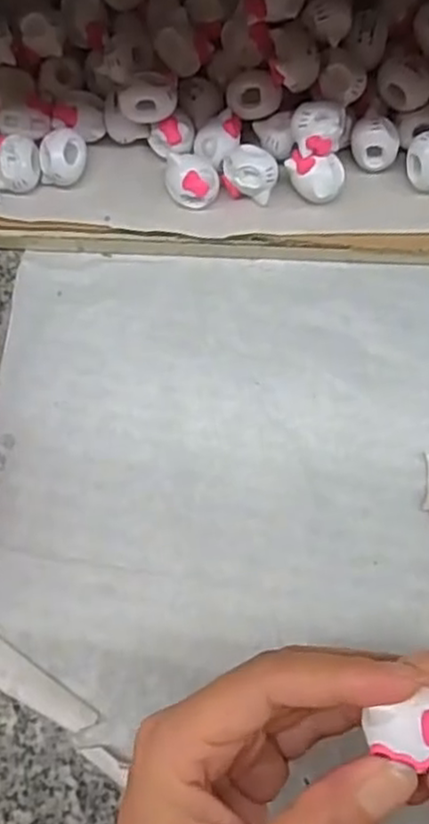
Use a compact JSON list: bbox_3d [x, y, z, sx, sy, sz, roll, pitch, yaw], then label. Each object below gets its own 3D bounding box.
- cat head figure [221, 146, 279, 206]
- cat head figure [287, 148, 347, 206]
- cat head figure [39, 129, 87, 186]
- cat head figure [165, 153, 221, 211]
[{"bbox_3d":[0.017,-0.109,0.319,0.025,0.021,0.019,30,76,11],"label":"cat head figure"},{"bbox_3d":[0.046,-0.106,0.318,0.025,0.019,0.020,1,72,2],"label":"cat head figure"},{"bbox_3d":[-0.070,-0.117,0.324,0.019,0.017,0.025,-2,72,1],"label":"cat head figure"},{"bbox_3d":[-0.010,-0.105,0.319,0.024,0.020,0.019,-8,72,0],"label":"cat head figure"}]

